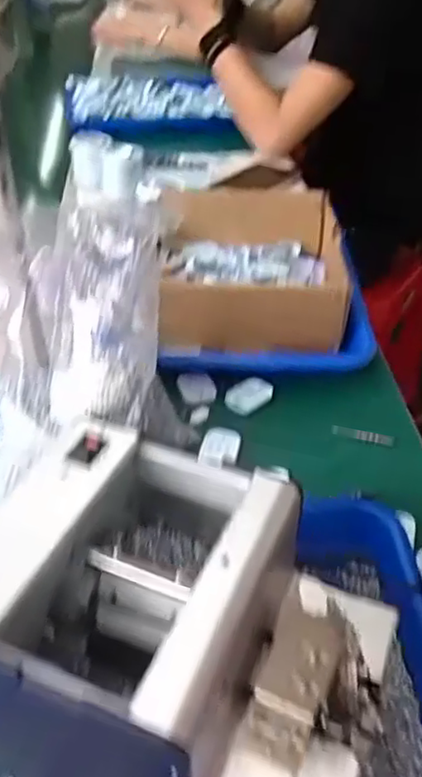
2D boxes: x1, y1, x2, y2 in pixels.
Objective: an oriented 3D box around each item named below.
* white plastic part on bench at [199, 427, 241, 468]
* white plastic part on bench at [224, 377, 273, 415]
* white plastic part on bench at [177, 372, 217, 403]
[{"bbox_3d":[0.007,0.047,0.523,0.030,0.005,0.043,9,41,11],"label":"white plastic part on bench"},{"bbox_3d":[0.033,0.005,0.569,0.041,0.009,0.034,-23,45,-25],"label":"white plastic part on bench"},{"bbox_3d":[-0.011,0.000,0.575,0.030,0.010,0.034,-20,53,-16],"label":"white plastic part on bench"}]

